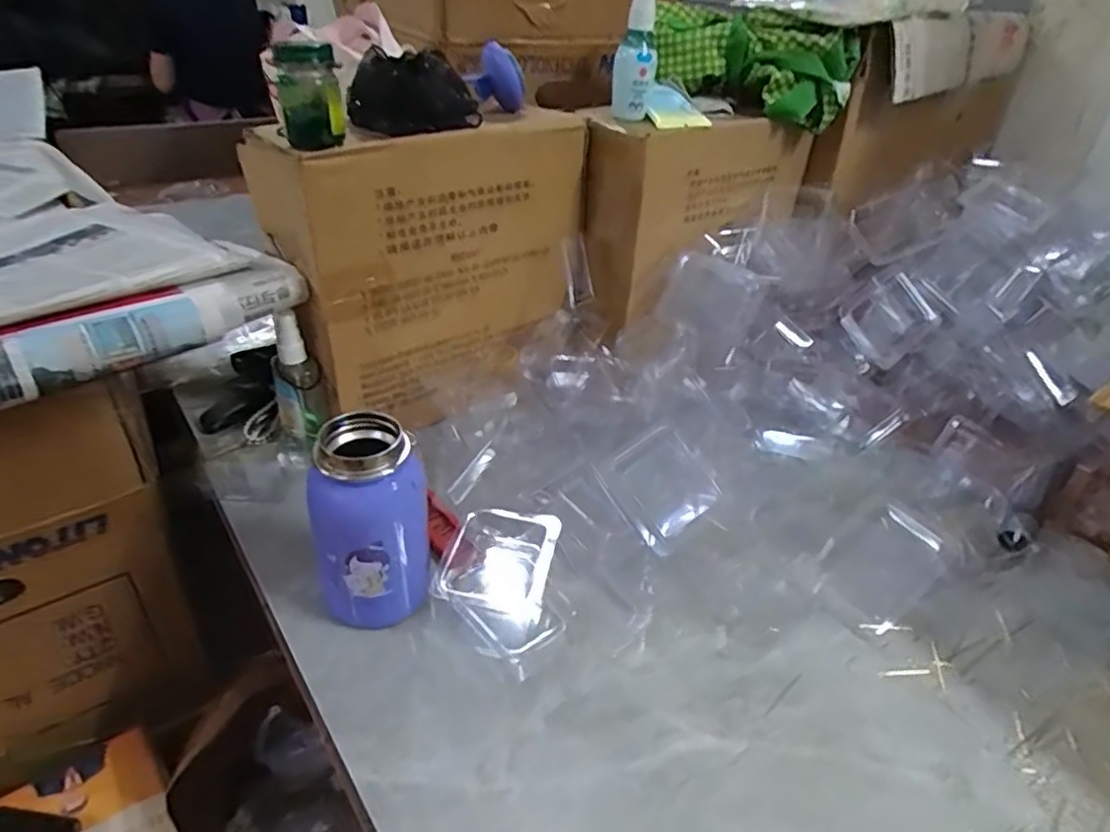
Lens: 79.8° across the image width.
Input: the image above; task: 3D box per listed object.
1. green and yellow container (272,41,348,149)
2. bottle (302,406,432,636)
[{"bbox_3d":[-0.171,-0.223,0.467,0.044,0.065,0.039,-9,37,-21],"label":"green and yellow container"},{"bbox_3d":[-0.123,0.077,0.439,0.070,0.142,0.066,-25,44,-36],"label":"bottle"}]

